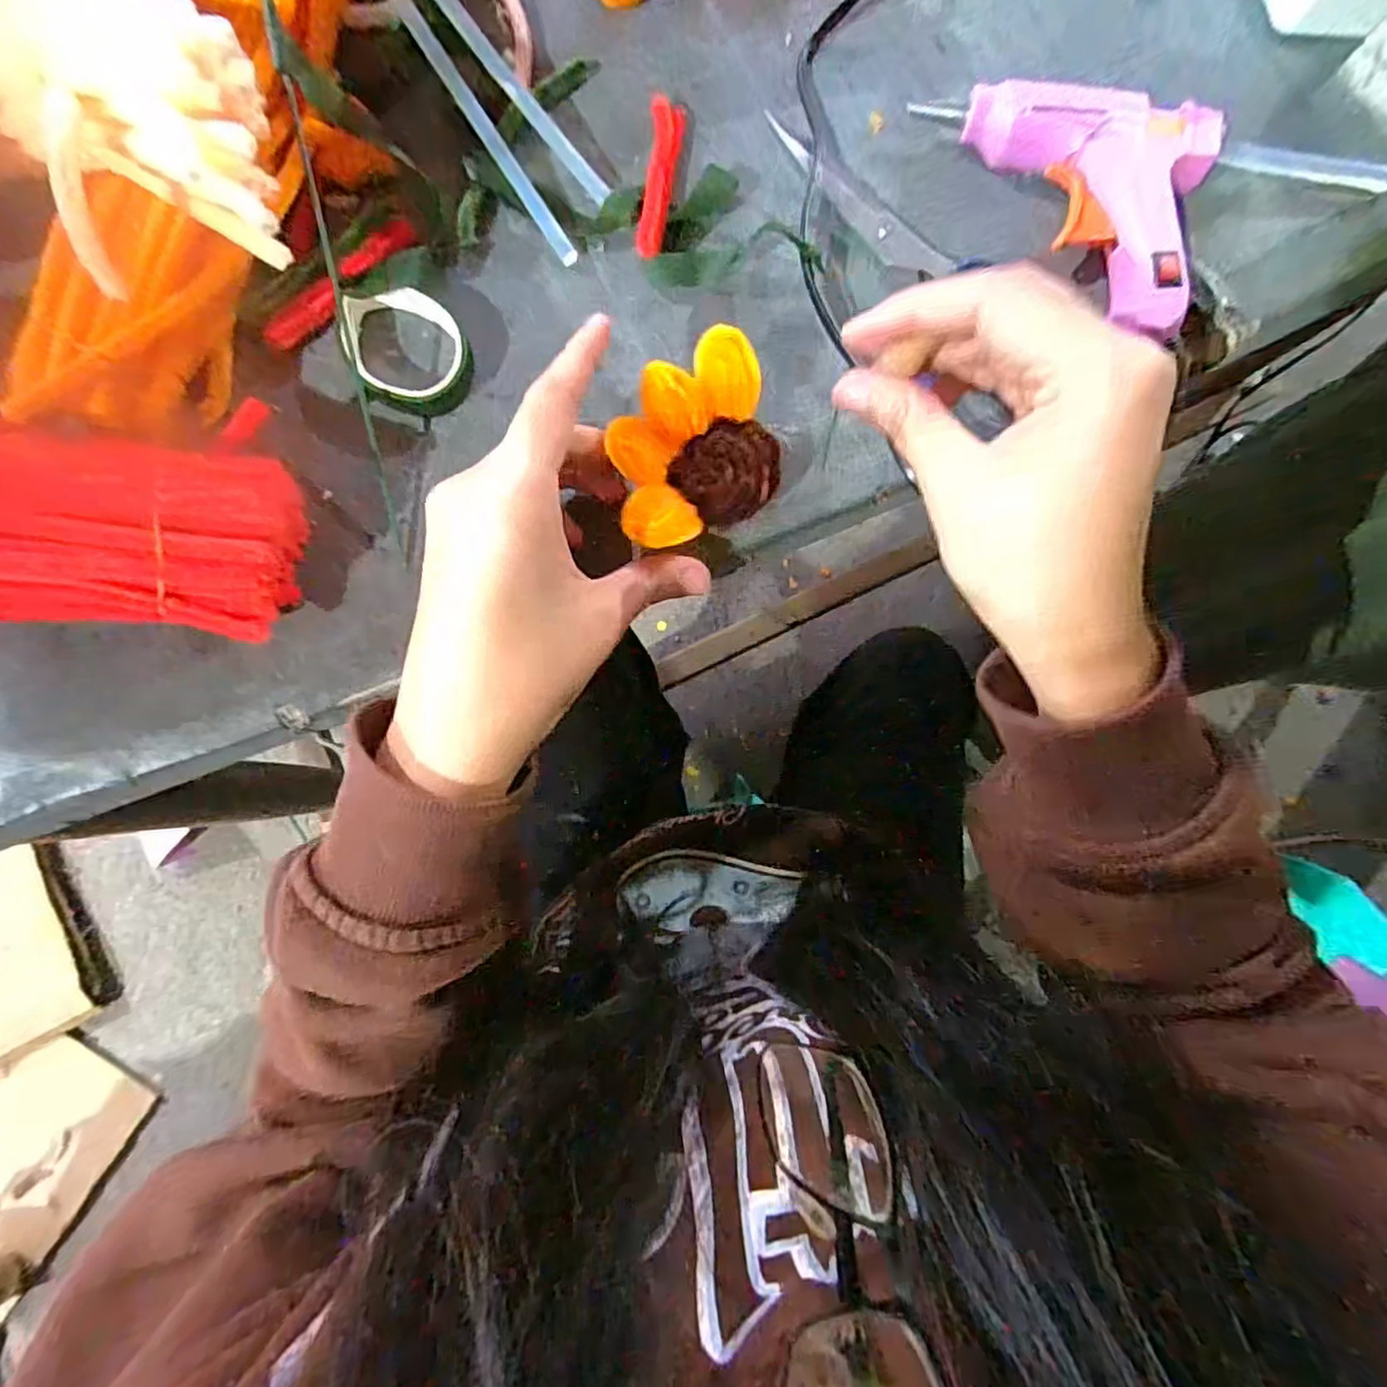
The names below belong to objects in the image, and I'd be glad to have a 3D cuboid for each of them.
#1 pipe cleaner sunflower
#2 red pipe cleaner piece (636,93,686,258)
[{"bbox_3d":[0.000,-0.092,0.249,0.071,0.030,0.057,-32,84,-4],"label":"pipe cleaner sunflower"},{"bbox_3d":[-0.014,-0.218,0.279,0.014,0.008,0.076,5,84,-2],"label":"red pipe cleaner piece"}]

